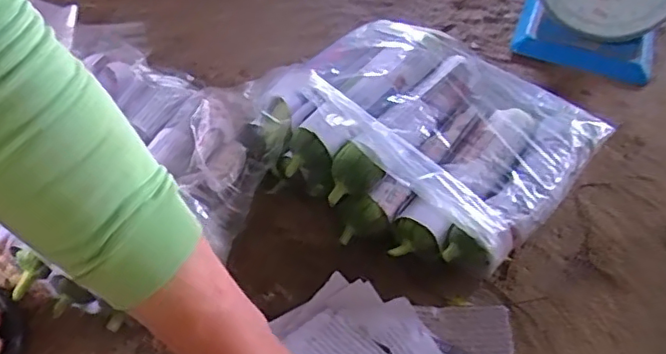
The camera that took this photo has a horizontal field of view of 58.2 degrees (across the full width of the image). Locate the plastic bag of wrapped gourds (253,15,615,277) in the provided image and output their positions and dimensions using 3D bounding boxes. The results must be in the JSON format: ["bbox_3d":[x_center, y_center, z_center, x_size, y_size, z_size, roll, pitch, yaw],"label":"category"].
[{"bbox_3d":[0.099,-0.053,0.668,0.311,0.111,0.290,36,56,23],"label":"plastic bag of wrapped gourds"}]

